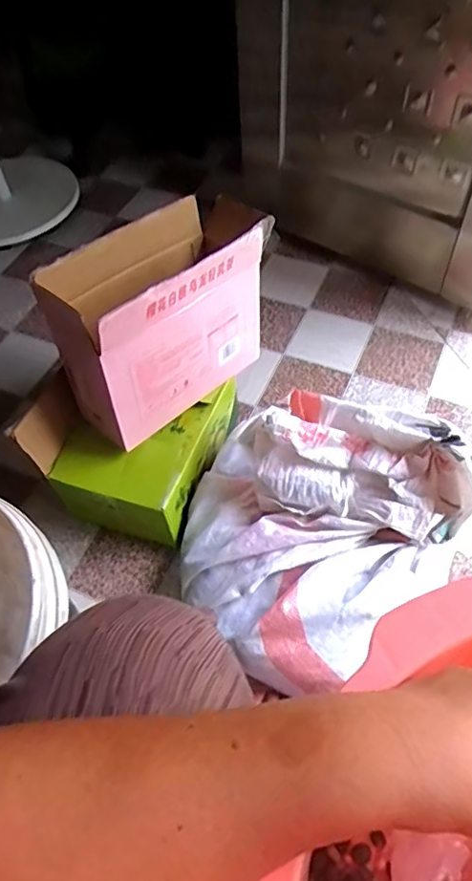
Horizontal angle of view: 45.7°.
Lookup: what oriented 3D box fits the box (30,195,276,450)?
[{"bbox_3d":[-0.103,-0.183,0.814,0.334,0.225,0.148,-41,62,-21],"label":"box"}]

